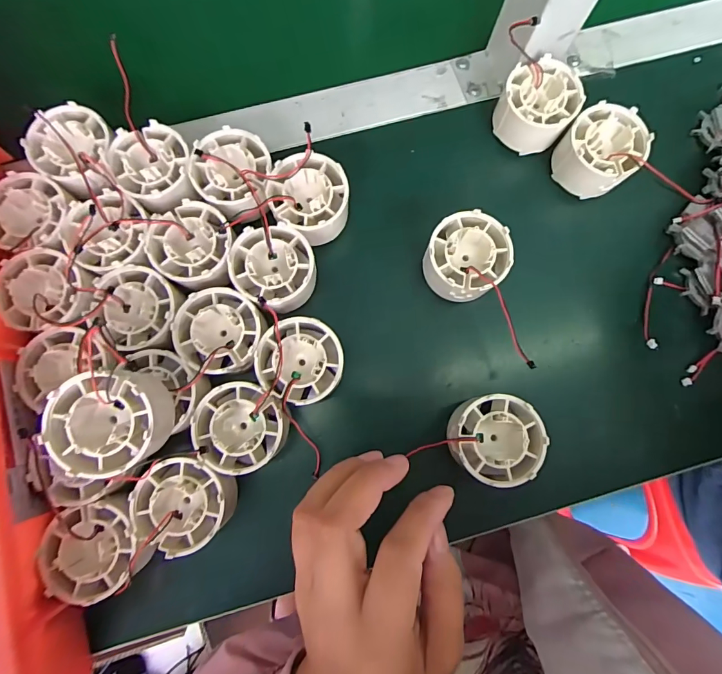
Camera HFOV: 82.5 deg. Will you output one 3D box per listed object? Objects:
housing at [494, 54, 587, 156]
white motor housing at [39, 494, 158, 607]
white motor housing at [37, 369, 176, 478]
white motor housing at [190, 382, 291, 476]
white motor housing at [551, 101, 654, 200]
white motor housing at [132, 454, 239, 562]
[{"bbox_3d":[0.123,-0.160,0.293,0.052,0.034,0.056,0,81,-1],"label":"housing"},{"bbox_3d":[-0.151,0.121,0.241,0.052,0.031,0.050,0,84,-2],"label":"white motor housing"},{"bbox_3d":[-0.129,0.046,0.221,0.056,0.043,0.051,-10,81,-2],"label":"white motor housing"},{"bbox_3d":[-0.073,0.055,0.260,0.050,0.045,0.050,0,81,-1],"label":"white motor housing"},{"bbox_3d":[0.163,-0.127,0.288,0.050,0.034,0.055,0,81,-1],"label":"white motor housing"},{"bbox_3d":[-0.103,0.096,0.245,0.052,0.028,0.052,0,81,-1],"label":"white motor housing"}]

